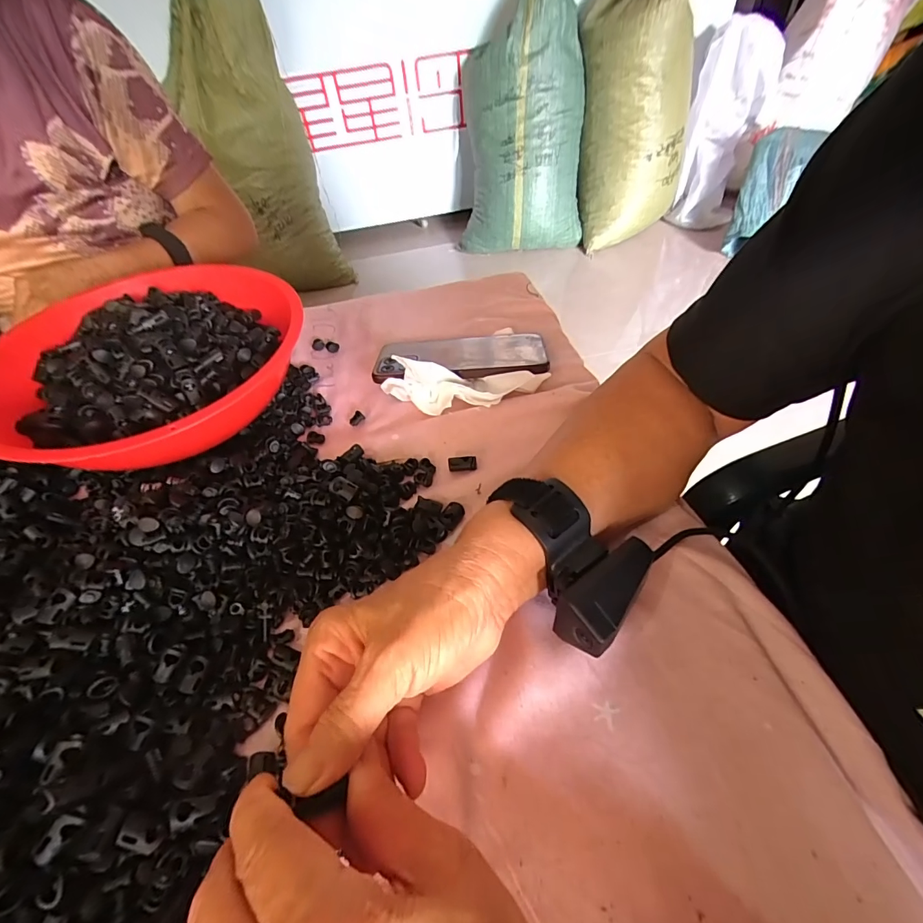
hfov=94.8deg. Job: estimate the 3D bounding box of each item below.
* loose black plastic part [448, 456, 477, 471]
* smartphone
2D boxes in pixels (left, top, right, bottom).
[{"bbox_3d":[0.001,0.002,0.340,0.022,0.007,0.012,-4,52,3],"label":"loose black plastic part"},{"bbox_3d":[0.000,-0.102,0.407,0.161,0.011,0.076,0,40,3],"label":"smartphone"}]

